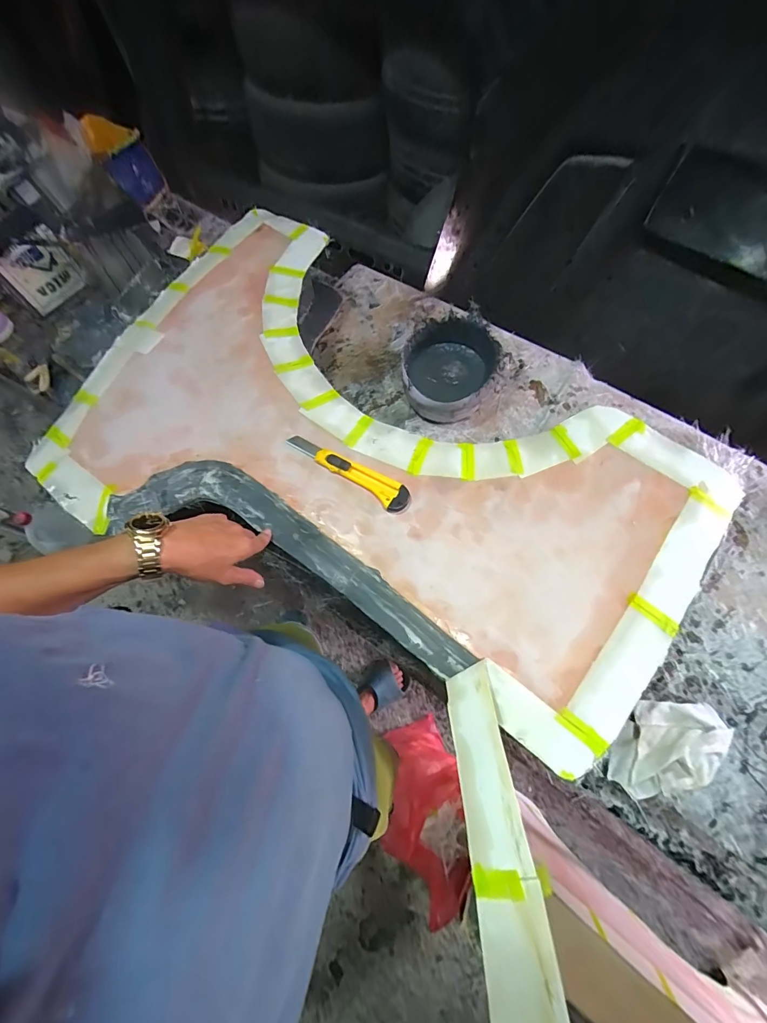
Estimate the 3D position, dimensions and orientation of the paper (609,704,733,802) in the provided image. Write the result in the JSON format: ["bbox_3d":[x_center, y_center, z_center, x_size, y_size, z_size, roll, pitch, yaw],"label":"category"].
[{"bbox_3d":[0.398,0.327,0.540,0.170,0.030,0.105,-16,70,-3],"label":"paper"}]

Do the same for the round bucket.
[{"bbox_3d":[0.125,-0.267,0.754,0.165,0.098,0.172,-1,70,3],"label":"round bucket"}]

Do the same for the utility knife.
[{"bbox_3d":[-0.048,-0.061,0.540,0.192,0.014,0.038,33,75,13],"label":"utility knife"}]

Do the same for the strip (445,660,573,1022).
[{"bbox_3d":[0.104,0.309,0.327,0.059,0.012,0.346,-24,44,22],"label":"strip"}]

